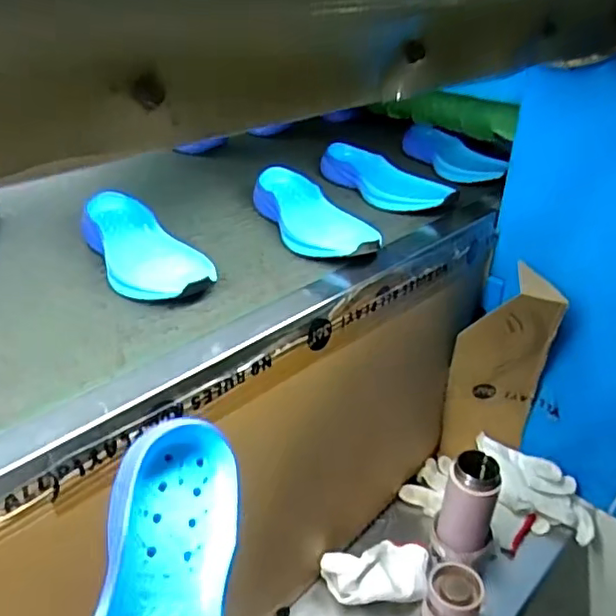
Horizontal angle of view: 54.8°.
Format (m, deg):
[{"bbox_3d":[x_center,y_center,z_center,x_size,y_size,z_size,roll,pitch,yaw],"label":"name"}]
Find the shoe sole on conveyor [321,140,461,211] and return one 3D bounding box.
[{"bbox_3d":[0.105,-0.186,0.861,0.075,0.044,0.242,-17,33,-28],"label":"shoe sole on conveyor"}]

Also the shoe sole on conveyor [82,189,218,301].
[{"bbox_3d":[-0.186,-0.065,0.654,0.092,0.046,0.262,-19,34,-31],"label":"shoe sole on conveyor"}]

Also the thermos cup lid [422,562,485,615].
[{"bbox_3d":[0.179,0.362,0.731,0.065,0.070,0.058,10,31,17],"label":"thermos cup lid"}]

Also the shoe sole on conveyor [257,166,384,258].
[{"bbox_3d":[-0.001,-0.115,0.742,0.090,0.051,0.239,-11,31,-20],"label":"shoe sole on conveyor"}]

